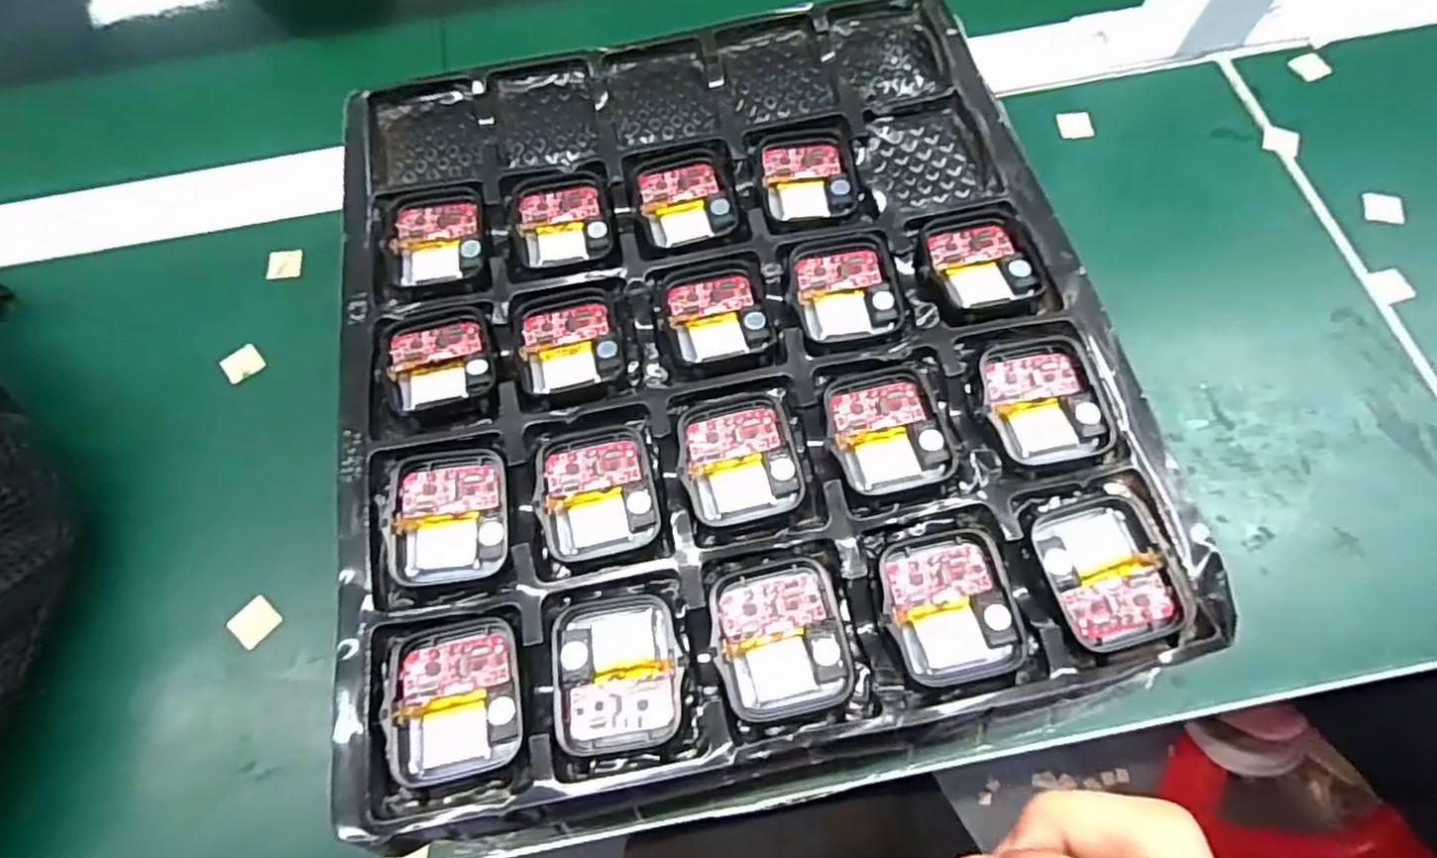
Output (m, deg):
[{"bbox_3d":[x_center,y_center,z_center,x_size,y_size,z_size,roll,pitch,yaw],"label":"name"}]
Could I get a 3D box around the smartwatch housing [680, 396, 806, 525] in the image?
[{"bbox_3d":[0.007,0.009,0.225,0.037,0.004,0.043,-10,68,-2],"label":"smartwatch housing"}]

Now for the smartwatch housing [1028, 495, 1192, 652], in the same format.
[{"bbox_3d":[0.116,0.043,0.206,0.035,0.007,0.043,-14,68,-4],"label":"smartwatch housing"}]

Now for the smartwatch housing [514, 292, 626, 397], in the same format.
[{"bbox_3d":[-0.054,-0.032,0.247,0.037,0.005,0.042,-11,68,-3],"label":"smartwatch housing"}]

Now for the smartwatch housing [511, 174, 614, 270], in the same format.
[{"bbox_3d":[-0.062,-0.082,0.269,0.037,0.005,0.041,-12,68,-3],"label":"smartwatch housing"}]

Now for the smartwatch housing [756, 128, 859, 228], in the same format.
[{"bbox_3d":[0.035,-0.100,0.273,0.036,0.005,0.045,-7,68,-1],"label":"smartwatch housing"}]

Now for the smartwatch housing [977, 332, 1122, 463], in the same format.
[{"bbox_3d":[0.107,-0.010,0.225,0.035,0.005,0.042,-11,68,-2],"label":"smartwatch housing"}]

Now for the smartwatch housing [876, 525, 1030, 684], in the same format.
[{"bbox_3d":[0.069,0.053,0.205,0.037,0.008,0.043,-9,68,-2],"label":"smartwatch housing"}]

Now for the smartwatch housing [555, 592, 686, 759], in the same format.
[{"bbox_3d":[-0.030,0.071,0.202,0.036,0.007,0.043,-8,68,-1],"label":"smartwatch housing"}]

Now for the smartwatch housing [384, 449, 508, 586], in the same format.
[{"bbox_3d":[-0.086,0.027,0.220,0.036,0.007,0.042,-8,68,-1],"label":"smartwatch housing"}]

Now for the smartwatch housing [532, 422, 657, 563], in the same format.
[{"bbox_3d":[-0.039,0.020,0.224,0.036,0.007,0.042,-12,68,-3],"label":"smartwatch housing"}]

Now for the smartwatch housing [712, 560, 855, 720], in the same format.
[{"bbox_3d":[0.018,0.061,0.200,0.036,0.007,0.042,-10,68,-2],"label":"smartwatch housing"}]

